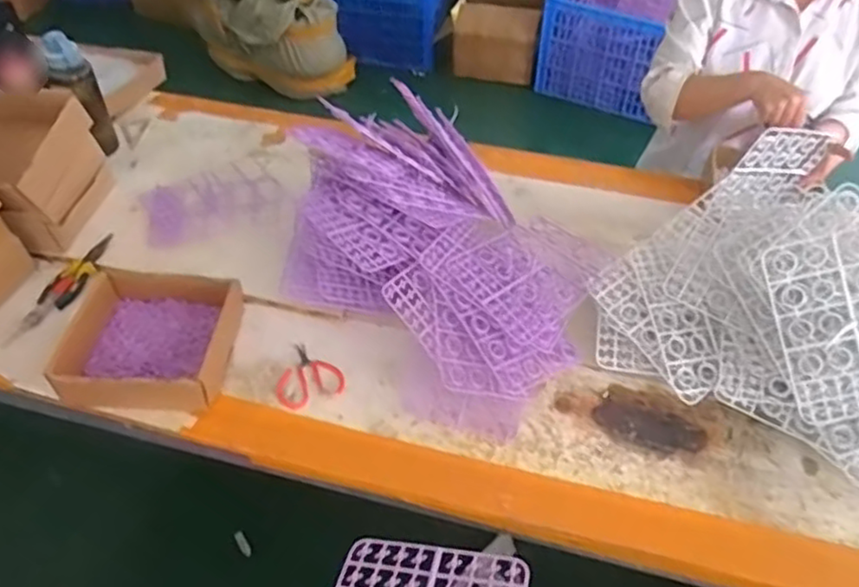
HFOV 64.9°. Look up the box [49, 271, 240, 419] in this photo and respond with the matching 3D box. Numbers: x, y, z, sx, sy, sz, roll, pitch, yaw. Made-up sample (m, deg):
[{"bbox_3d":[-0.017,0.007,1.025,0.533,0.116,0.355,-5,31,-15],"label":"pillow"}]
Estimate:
[{"bbox_3d":[-0.412,0.062,0.997,0.232,0.068,0.223,3,46,2],"label":"box"}]

